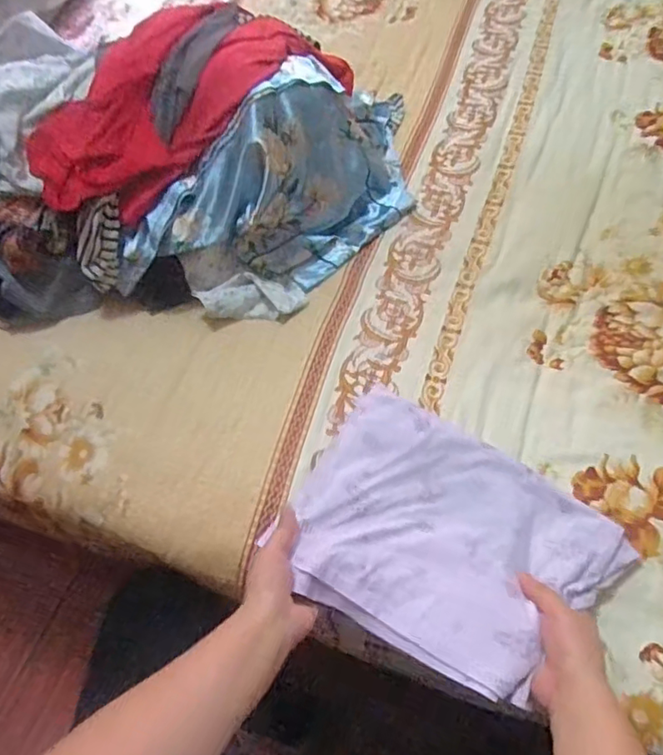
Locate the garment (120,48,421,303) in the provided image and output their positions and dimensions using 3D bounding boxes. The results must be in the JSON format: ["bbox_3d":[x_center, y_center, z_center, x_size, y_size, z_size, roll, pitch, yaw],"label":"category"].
[{"bbox_3d":[-0.032,-0.272,0.740,0.201,0.157,0.509,34,68,21],"label":"garment"}]

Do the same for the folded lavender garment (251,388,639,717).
[{"bbox_3d":[0.101,0.149,0.535,0.288,0.034,0.212,31,67,20],"label":"folded lavender garment"}]

